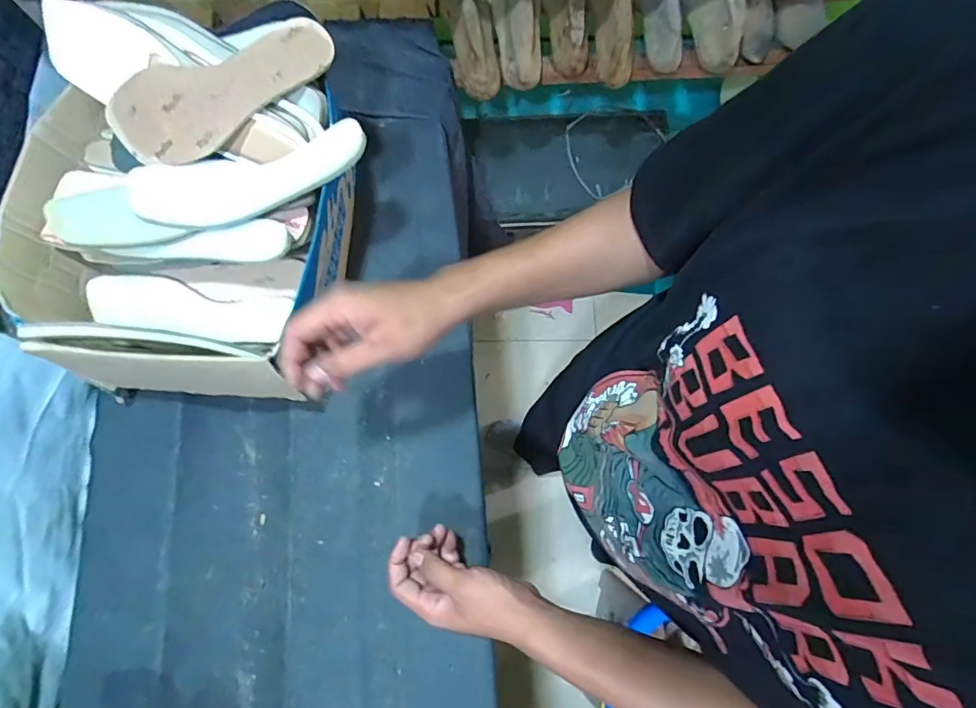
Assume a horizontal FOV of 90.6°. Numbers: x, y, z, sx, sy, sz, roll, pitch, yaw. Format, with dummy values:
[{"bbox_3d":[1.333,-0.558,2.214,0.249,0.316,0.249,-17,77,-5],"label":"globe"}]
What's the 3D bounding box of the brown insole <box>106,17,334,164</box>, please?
[{"bbox_3d":[-0.265,-0.263,0.489,0.228,0.026,0.082,-23,116,-4],"label":"brown insole"}]

